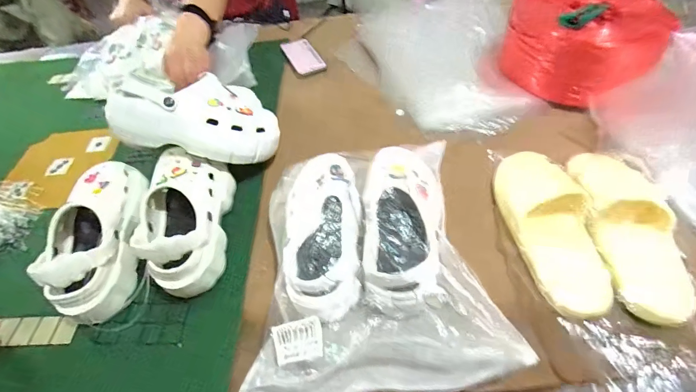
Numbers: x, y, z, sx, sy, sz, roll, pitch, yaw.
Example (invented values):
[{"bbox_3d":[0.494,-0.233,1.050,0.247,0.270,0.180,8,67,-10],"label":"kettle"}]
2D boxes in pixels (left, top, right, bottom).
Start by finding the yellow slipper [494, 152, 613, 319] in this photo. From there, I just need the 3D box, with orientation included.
[{"bbox_3d":[0.286,0.030,0.513,0.100,0.064,0.264,-4,50,2],"label":"yellow slipper"}]

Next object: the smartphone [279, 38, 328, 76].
[{"bbox_3d":[-0.109,-0.337,0.872,0.068,0.014,0.151,-23,52,-13],"label":"smartphone"}]

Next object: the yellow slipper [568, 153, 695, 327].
[{"bbox_3d":[0.385,0.040,0.493,0.103,0.062,0.256,-6,63,1],"label":"yellow slipper"}]

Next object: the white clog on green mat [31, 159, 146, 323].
[{"bbox_3d":[-0.378,0.057,0.542,0.102,0.080,0.245,-10,50,-2],"label":"white clog on green mat"}]

